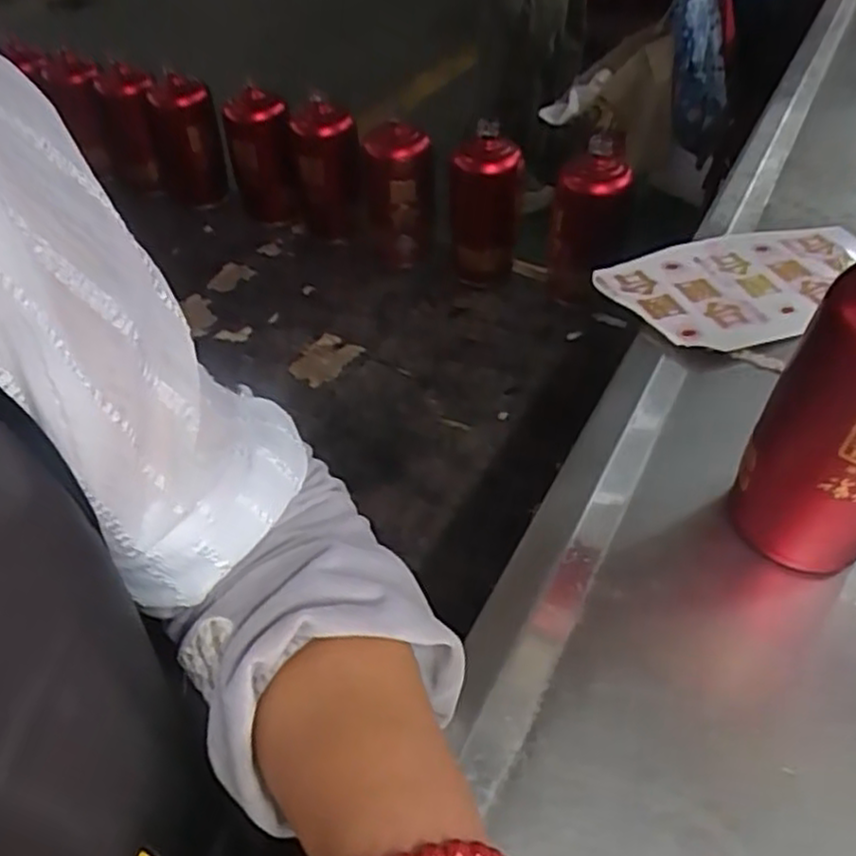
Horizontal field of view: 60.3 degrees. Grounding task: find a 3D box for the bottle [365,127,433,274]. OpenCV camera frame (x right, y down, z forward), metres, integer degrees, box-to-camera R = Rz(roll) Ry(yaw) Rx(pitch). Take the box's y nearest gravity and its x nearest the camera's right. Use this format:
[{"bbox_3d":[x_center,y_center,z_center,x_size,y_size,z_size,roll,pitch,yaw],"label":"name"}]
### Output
[{"bbox_3d":[-0.036,-0.282,0.905,0.079,0.168,0.083,-4,45,-2],"label":"bottle"}]

